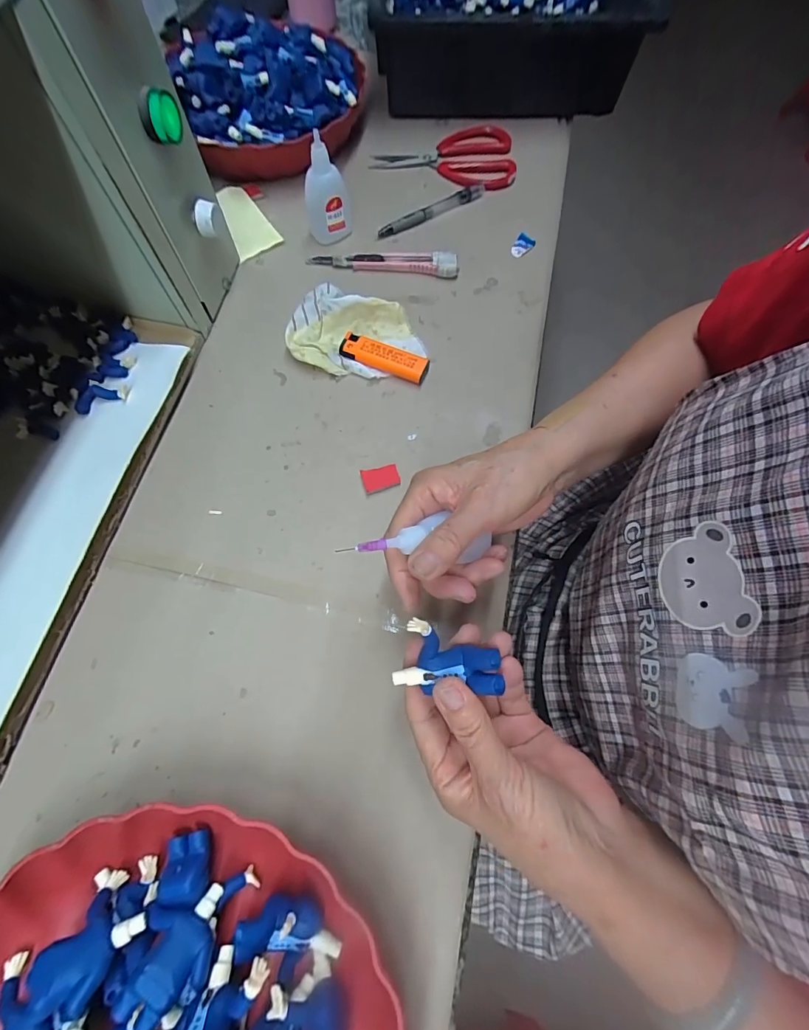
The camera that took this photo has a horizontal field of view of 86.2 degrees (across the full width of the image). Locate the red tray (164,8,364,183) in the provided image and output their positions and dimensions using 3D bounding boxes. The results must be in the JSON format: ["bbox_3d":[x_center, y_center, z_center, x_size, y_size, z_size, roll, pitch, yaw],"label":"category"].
[{"bbox_3d":[-0.153,-0.467,0.485,0.207,0.078,0.190,3,68,-1],"label":"red tray"}]

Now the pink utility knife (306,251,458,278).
[{"bbox_3d":[-0.023,-0.258,0.436,0.150,0.020,0.017,7,68,0],"label":"pink utility knife"}]

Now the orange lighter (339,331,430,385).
[{"bbox_3d":[-0.019,-0.142,0.392,0.082,0.014,0.023,20,69,6],"label":"orange lighter"}]

